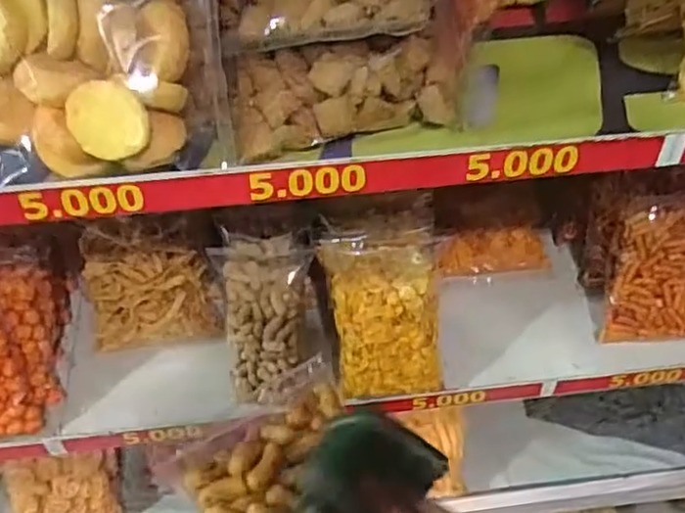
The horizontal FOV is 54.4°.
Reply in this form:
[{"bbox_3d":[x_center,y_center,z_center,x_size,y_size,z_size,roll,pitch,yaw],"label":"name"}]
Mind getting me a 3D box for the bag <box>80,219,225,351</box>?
[{"bbox_3d":[-0.197,0.029,0.680,0.126,0.152,0.042,-8,26,-2],"label":"bag"}]

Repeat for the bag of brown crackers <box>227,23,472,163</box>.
[{"bbox_3d":[0.011,-0.120,0.456,0.172,0.055,0.068,-11,49,-10],"label":"bag of brown crackers"}]

